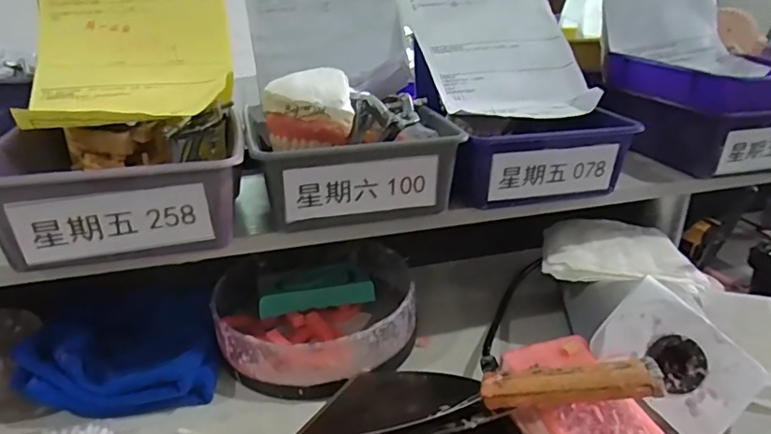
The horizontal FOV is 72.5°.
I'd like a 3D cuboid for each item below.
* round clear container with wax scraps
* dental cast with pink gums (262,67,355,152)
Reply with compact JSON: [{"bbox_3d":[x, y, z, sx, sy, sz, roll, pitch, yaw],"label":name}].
[{"bbox_3d":[-0.064,0.081,0.487,0.175,0.050,0.192,0,25,0],"label":"round clear container with wax scraps"},{"bbox_3d":[-0.056,-0.078,0.384,0.059,0.050,0.033,-9,26,-19],"label":"dental cast with pink gums"}]

